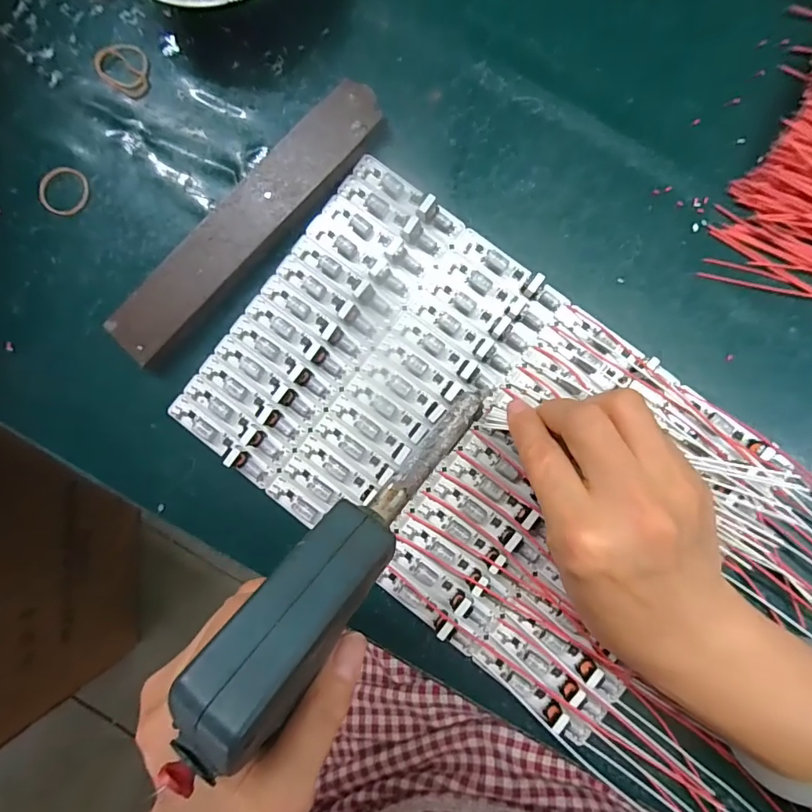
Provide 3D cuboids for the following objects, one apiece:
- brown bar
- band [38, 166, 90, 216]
[{"bbox_3d":[-0.090,-0.104,0.268,0.034,0.016,0.193,45,91,4],"label":"brown bar"},{"bbox_3d":[-0.205,-0.129,0.279,0.028,0.004,0.029,0,88,3],"label":"band"}]

